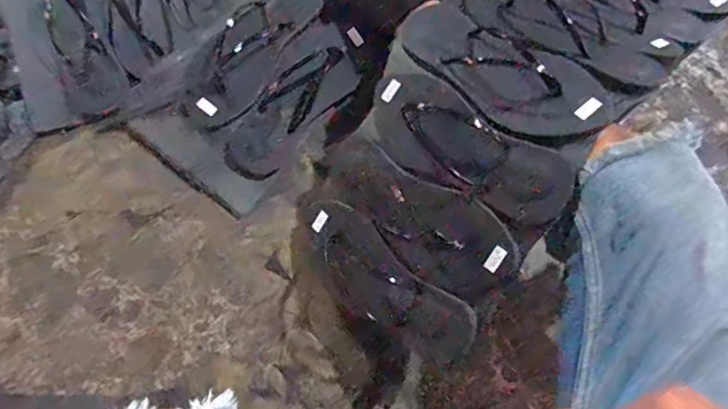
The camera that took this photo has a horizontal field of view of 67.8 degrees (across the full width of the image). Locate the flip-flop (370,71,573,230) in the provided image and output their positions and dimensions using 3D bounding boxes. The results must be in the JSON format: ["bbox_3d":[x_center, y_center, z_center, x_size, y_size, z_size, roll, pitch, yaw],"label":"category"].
[{"bbox_3d":[0.094,-0.062,0.552,0.232,0.029,0.088,36,101,24],"label":"flip-flop"}]

